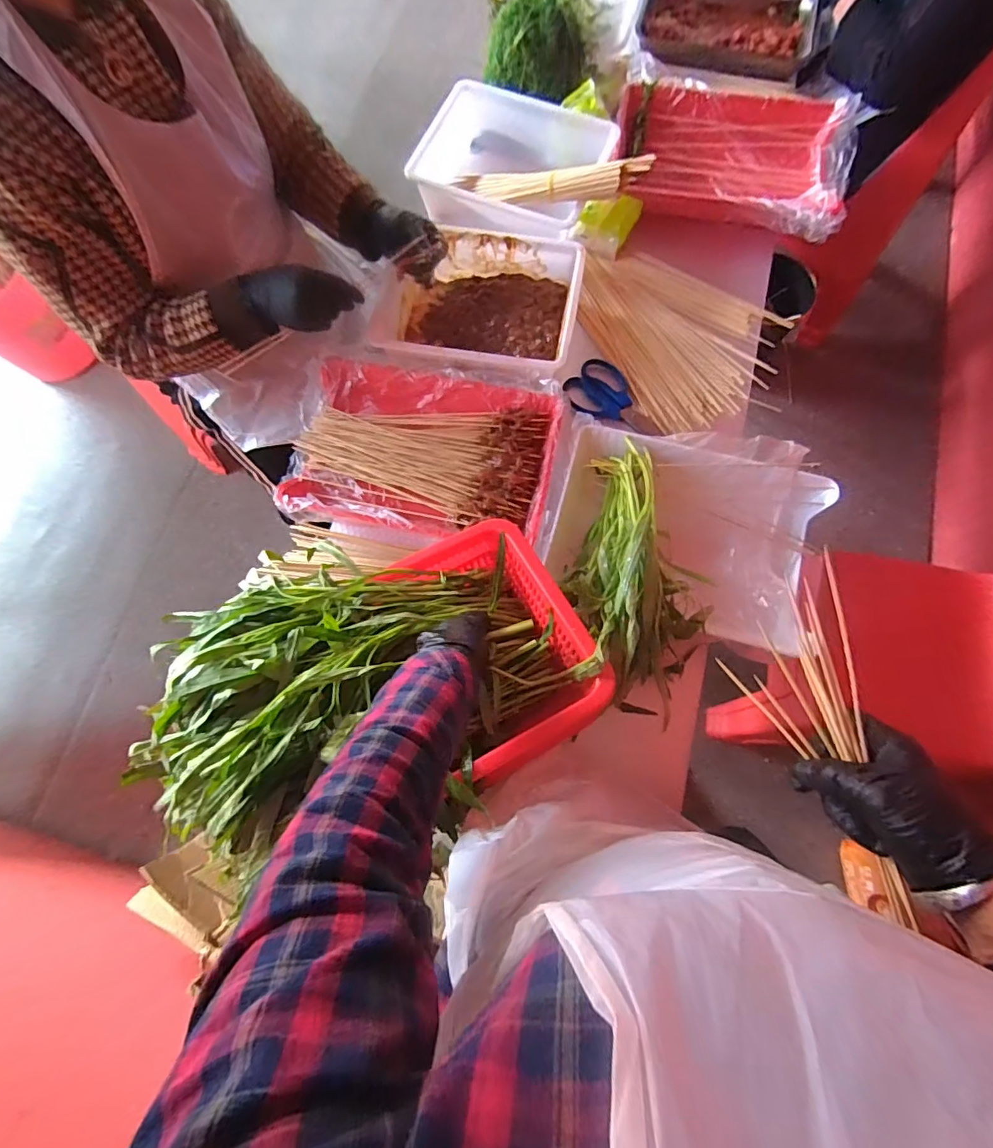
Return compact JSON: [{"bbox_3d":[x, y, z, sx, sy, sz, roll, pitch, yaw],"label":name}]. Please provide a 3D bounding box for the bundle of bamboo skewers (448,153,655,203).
[{"bbox_3d":[0.083,-0.648,0.838,0.337,0.033,0.063,14,75,22],"label":"bundle of bamboo skewers"}]

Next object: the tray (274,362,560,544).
[{"bbox_3d":[-0.113,-0.180,0.800,0.399,0.076,0.259,8,76,3],"label":"tray"}]

